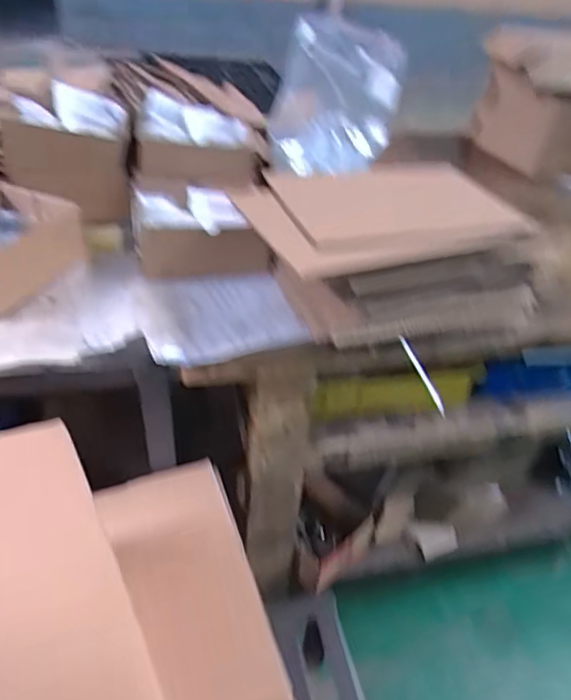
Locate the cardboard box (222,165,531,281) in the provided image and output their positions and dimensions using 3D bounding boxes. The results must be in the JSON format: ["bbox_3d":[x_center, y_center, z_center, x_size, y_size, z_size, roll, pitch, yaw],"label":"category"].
[{"bbox_3d":[0.113,-0.190,0.744,0.342,0.033,0.230,-16,45,-24],"label":"cardboard box"}]

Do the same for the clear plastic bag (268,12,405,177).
[{"bbox_3d":[0.082,-0.425,0.959,0.215,0.224,0.158,10,40,5],"label":"clear plastic bag"}]

